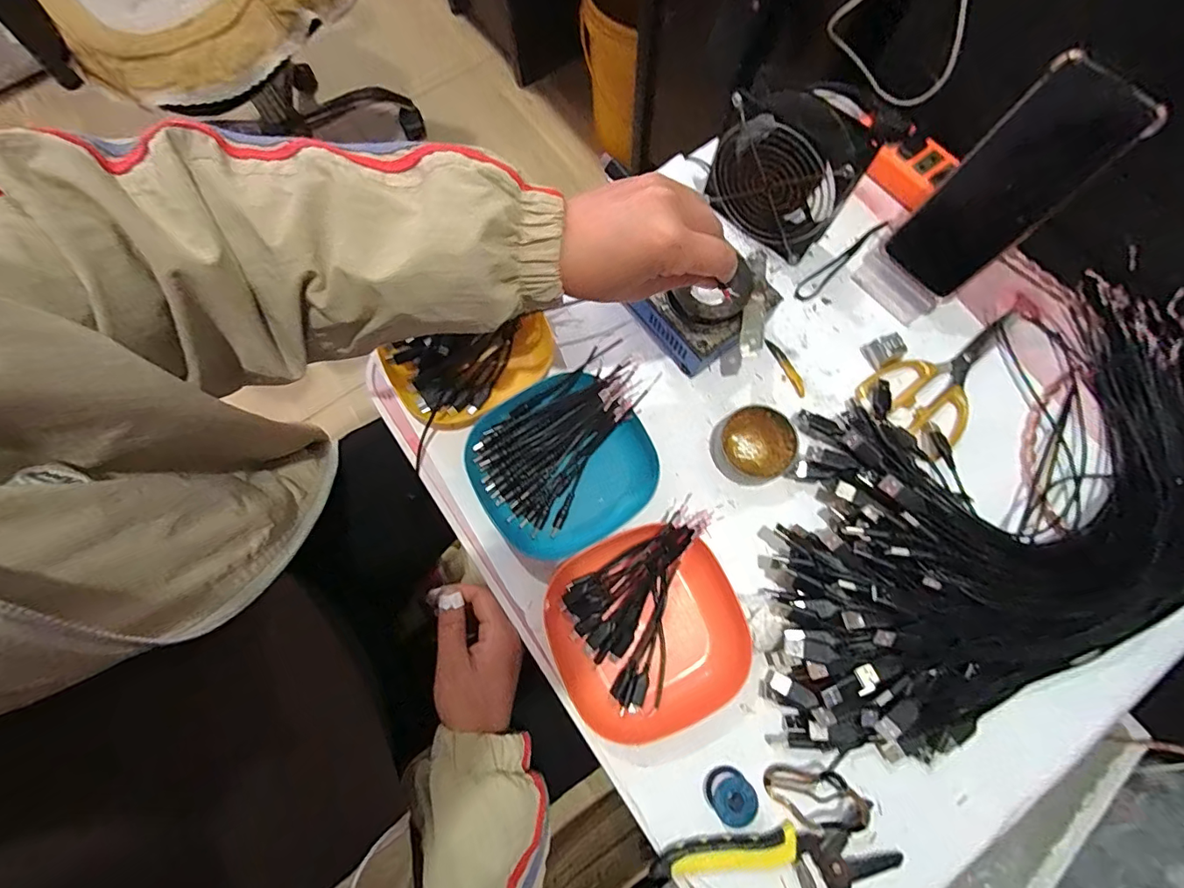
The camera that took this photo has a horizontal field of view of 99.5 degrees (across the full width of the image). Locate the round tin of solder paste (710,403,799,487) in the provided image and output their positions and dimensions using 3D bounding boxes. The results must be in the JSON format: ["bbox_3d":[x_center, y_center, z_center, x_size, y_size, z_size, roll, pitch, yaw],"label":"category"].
[{"bbox_3d":[0.136,0.002,0.425,0.065,0.024,0.061,-1,72,2],"label":"round tin of solder paste"}]

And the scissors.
[{"bbox_3d":[0.327,-0.068,0.451,0.168,0.008,0.087,-40,75,-10],"label":"scissors"}]

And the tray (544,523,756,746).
[{"bbox_3d":[0.042,0.139,0.380,0.144,0.027,0.137,-22,73,-5],"label":"tray"}]

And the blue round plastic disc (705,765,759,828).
[{"bbox_3d":[0.098,0.247,0.350,0.030,0.021,0.029,-1,72,2],"label":"blue round plastic disc"}]

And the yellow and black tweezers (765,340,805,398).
[{"bbox_3d":[0.178,-0.071,0.457,0.012,0.004,0.060,-28,73,-7],"label":"yellow and black tweezers"}]

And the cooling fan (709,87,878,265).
[{"bbox_3d":[0.172,-0.241,0.448,0.119,0.120,0.058,41,78,13],"label":"cooling fan"}]

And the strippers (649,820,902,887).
[{"bbox_3d":[0.134,0.305,0.339,0.149,0.013,0.116,-28,73,-7],"label":"strippers"}]

